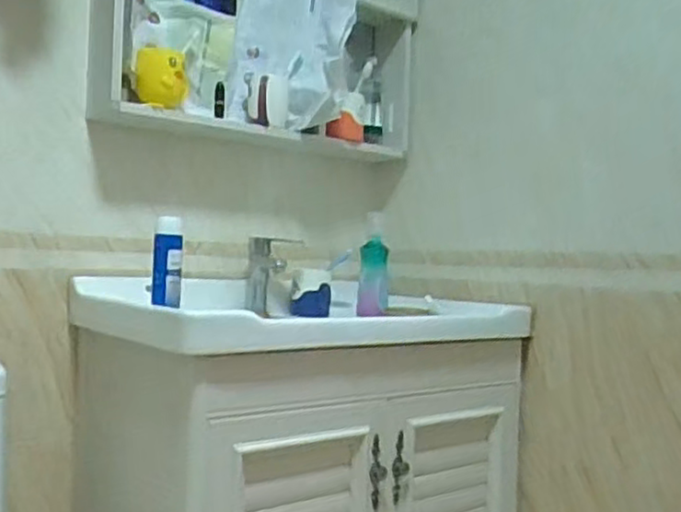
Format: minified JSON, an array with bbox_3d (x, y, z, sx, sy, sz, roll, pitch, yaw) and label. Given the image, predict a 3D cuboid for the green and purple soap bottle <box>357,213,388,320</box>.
[{"bbox_3d":[0.070,0.021,1.465,0.063,0.203,0.041,2,-1,3],"label":"green and purple soap bottle"}]

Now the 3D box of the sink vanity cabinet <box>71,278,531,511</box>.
[{"bbox_3d":[-0.064,0.340,1.212,0.655,0.525,0.418,2,-1,-35],"label":"sink vanity cabinet"}]

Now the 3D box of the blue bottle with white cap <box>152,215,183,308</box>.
[{"bbox_3d":[-0.273,0.007,1.121,0.046,0.139,0.056,2,-1,-12],"label":"blue bottle with white cap"}]

